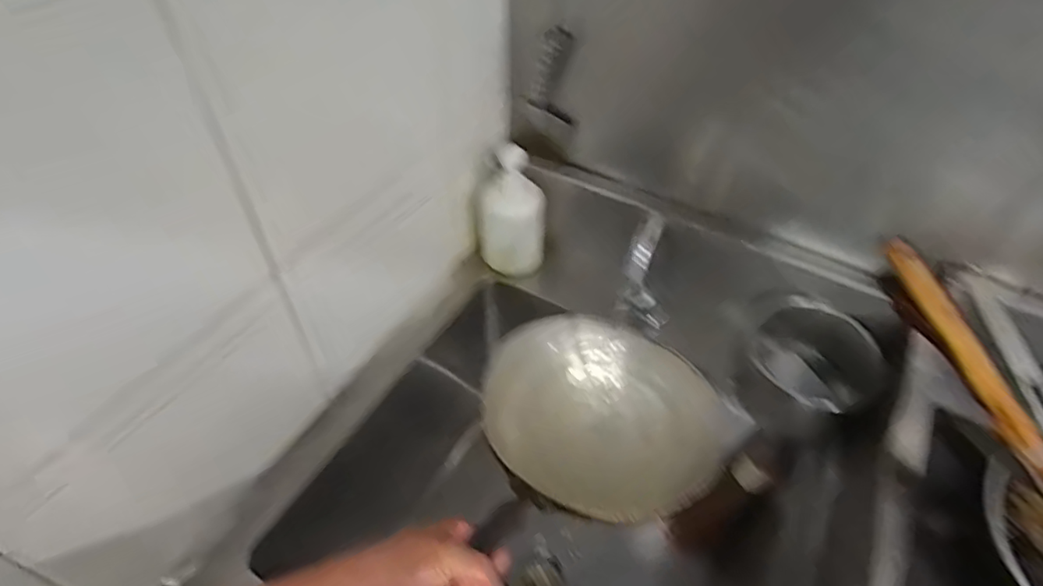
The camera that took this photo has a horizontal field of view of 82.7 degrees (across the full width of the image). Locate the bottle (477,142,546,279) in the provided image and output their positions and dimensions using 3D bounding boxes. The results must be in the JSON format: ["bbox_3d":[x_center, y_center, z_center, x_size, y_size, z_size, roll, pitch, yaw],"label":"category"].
[{"bbox_3d":[-0.014,-0.117,0.875,0.095,0.202,0.066,-2,49,-4],"label":"bottle"}]

